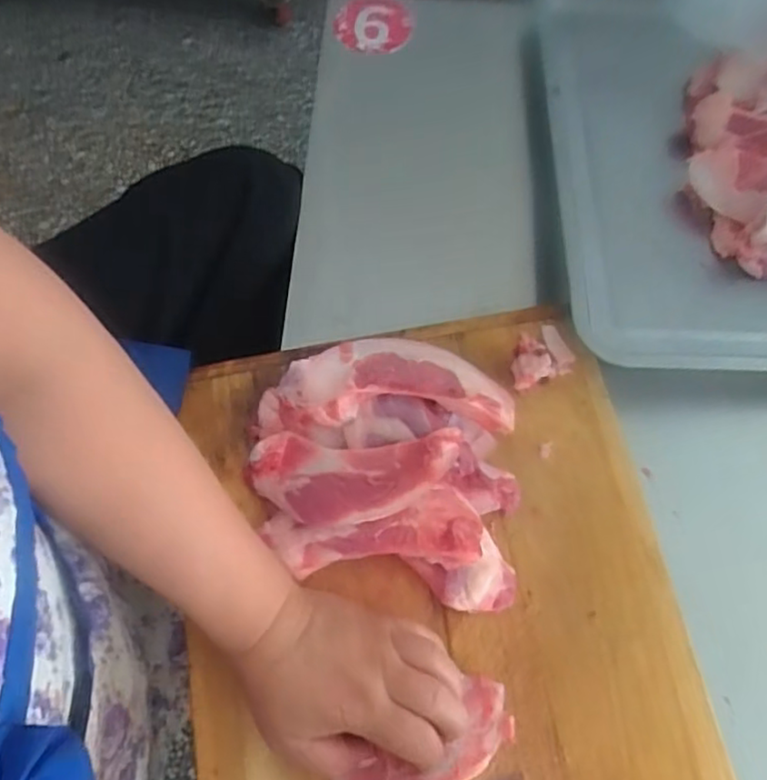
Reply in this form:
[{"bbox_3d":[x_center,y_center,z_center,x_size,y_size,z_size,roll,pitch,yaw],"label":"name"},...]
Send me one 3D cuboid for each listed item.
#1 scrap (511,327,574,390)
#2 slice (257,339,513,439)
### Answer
[{"bbox_3d":[0.117,-0.026,0.499,0.051,0.016,0.040,-21,70,-8],"label":"scrap"},{"bbox_3d":[0.000,-0.005,0.477,0.174,0.038,0.072,0,68,0],"label":"slice"}]

